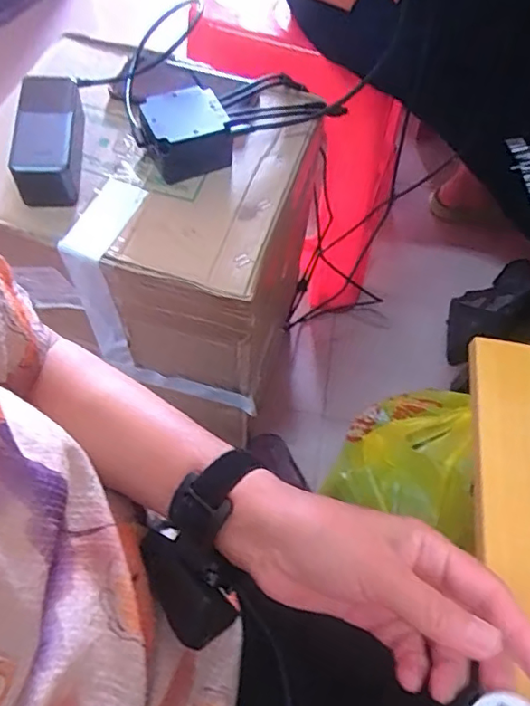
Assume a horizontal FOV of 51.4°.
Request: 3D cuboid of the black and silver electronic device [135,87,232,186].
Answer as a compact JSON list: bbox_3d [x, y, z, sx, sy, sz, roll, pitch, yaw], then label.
[{"bbox_3d":[-0.081,-0.224,0.562,0.082,0.051,0.078,-24,66,-14],"label":"black and silver electronic device"}]

